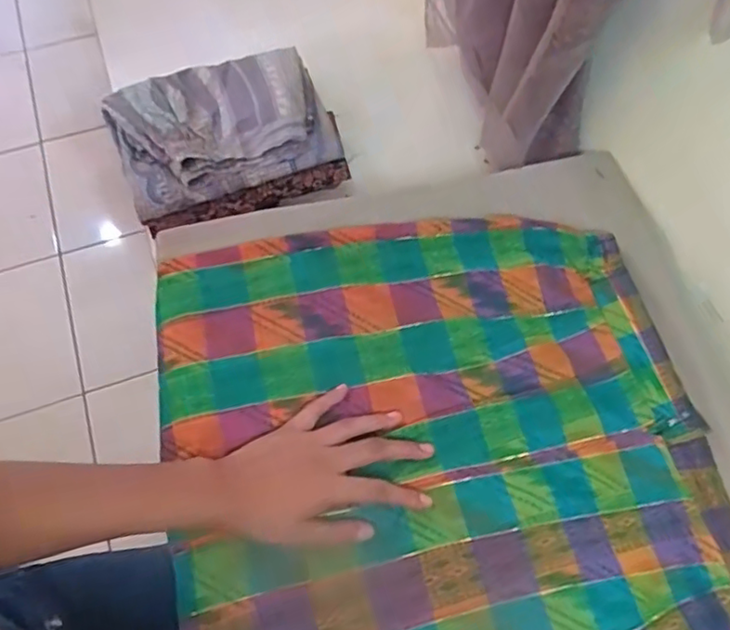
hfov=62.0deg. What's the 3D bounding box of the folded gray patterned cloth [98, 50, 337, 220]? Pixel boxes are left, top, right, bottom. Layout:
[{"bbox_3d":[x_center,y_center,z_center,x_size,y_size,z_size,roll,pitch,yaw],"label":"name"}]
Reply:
[{"bbox_3d":[-0.170,-0.227,0.708,0.244,0.052,0.172,-19,65,-9],"label":"folded gray patterned cloth"}]

